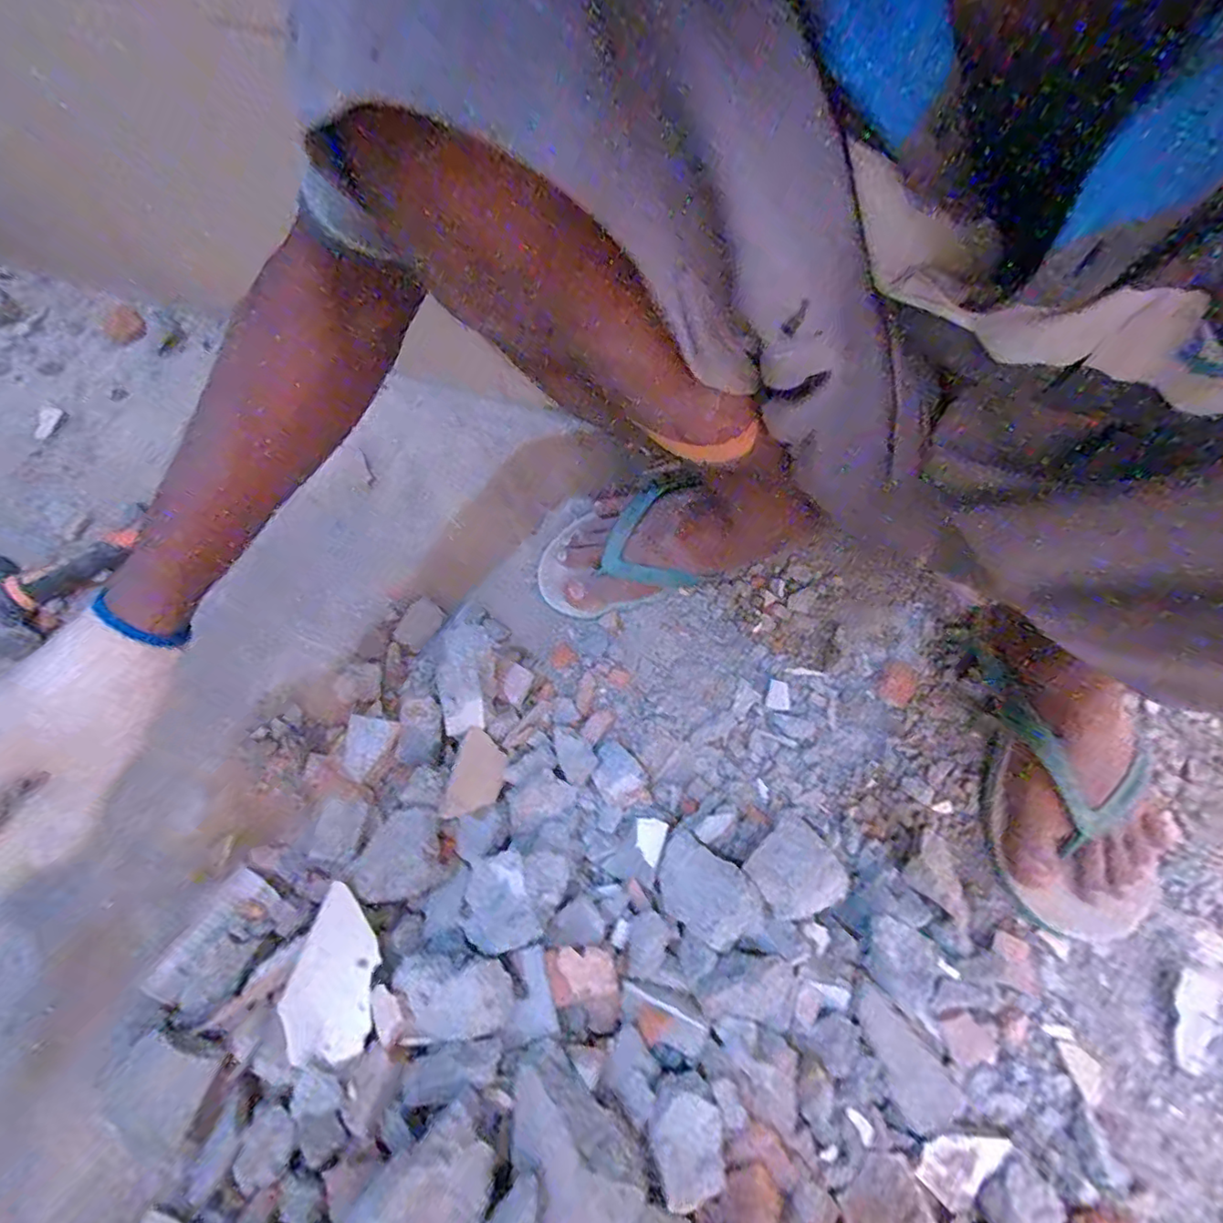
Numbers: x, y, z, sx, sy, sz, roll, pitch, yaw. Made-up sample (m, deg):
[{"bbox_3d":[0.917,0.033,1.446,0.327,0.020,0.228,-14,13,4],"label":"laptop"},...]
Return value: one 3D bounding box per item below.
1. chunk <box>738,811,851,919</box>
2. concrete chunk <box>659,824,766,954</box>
[{"bbox_3d":[0.129,0.187,0.411,0.059,0.028,0.058,-29,66,-13],"label":"chunk"},{"bbox_3d":[0.065,0.196,0.398,0.076,0.026,0.051,34,68,16],"label":"concrete chunk"}]

